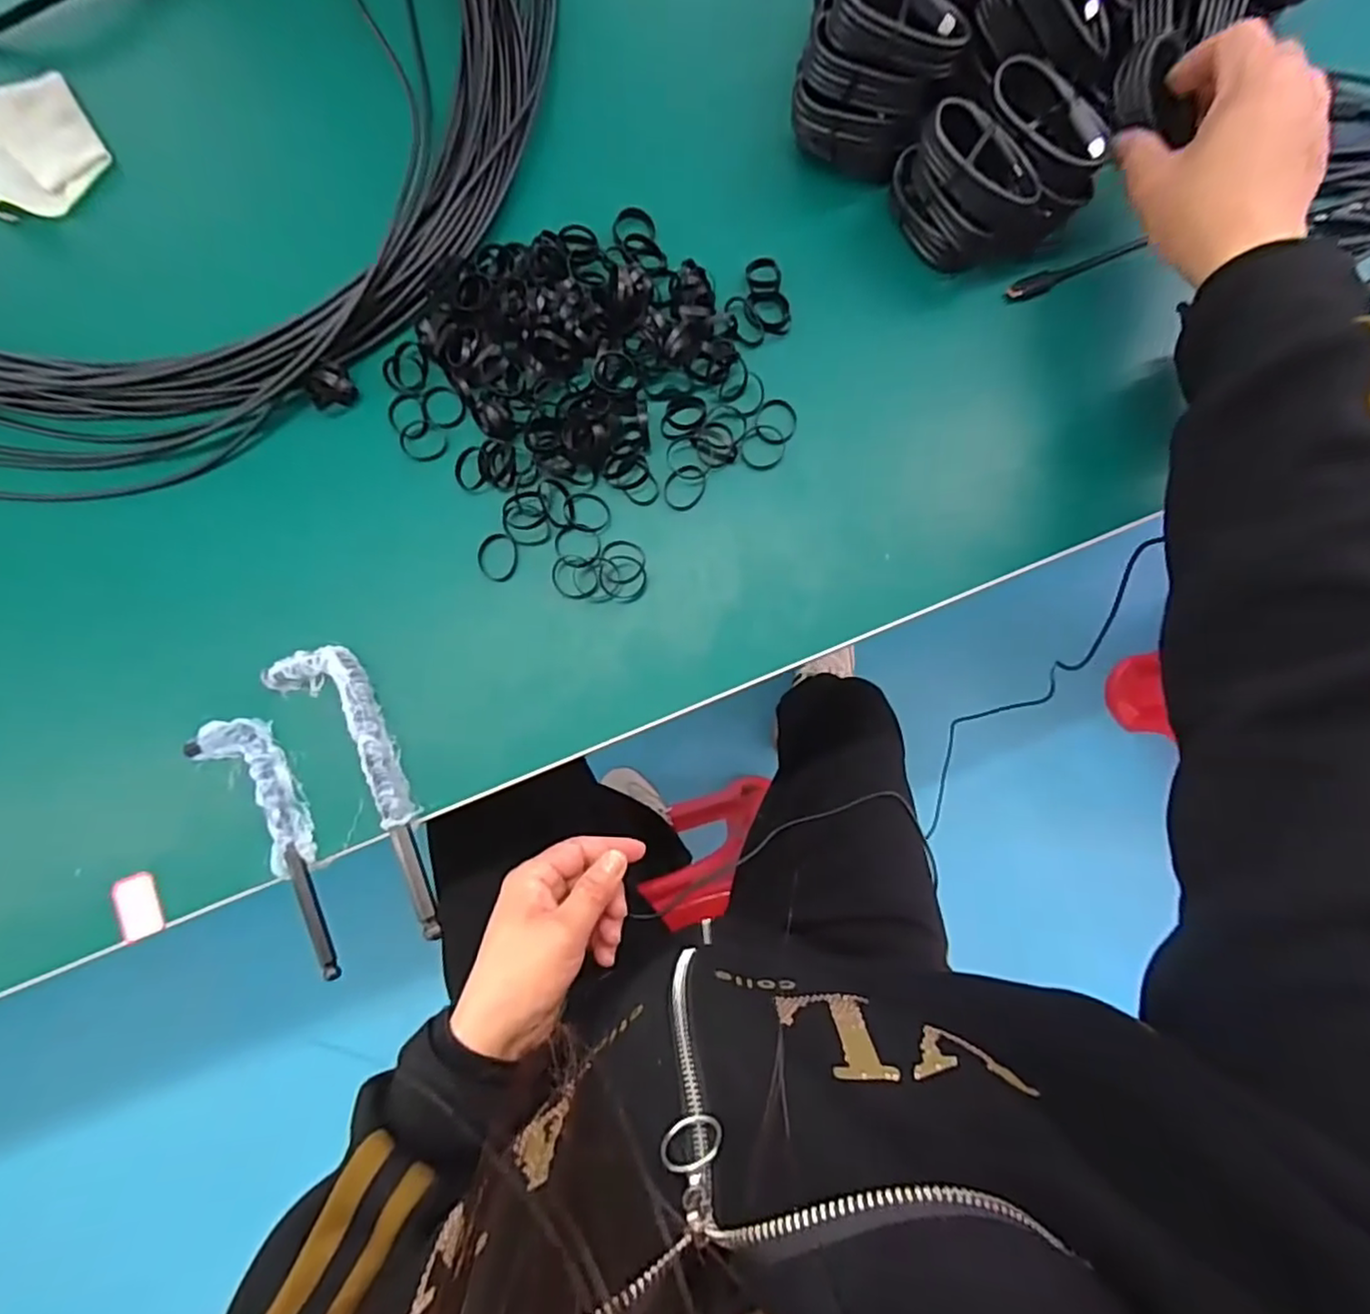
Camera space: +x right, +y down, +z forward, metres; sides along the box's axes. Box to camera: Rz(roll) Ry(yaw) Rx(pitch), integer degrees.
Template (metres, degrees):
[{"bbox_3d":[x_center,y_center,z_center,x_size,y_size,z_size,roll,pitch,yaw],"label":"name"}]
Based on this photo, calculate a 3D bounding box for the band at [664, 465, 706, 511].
[{"bbox_3d":[0.000,-0.103,0.395,0.023,0.004,0.029,20,84,5],"label":"band"}]

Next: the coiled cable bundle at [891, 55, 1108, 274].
[{"bbox_3d":[0.178,-0.280,0.379,0.087,0.069,0.072,-19,82,0],"label":"coiled cable bundle"}]

